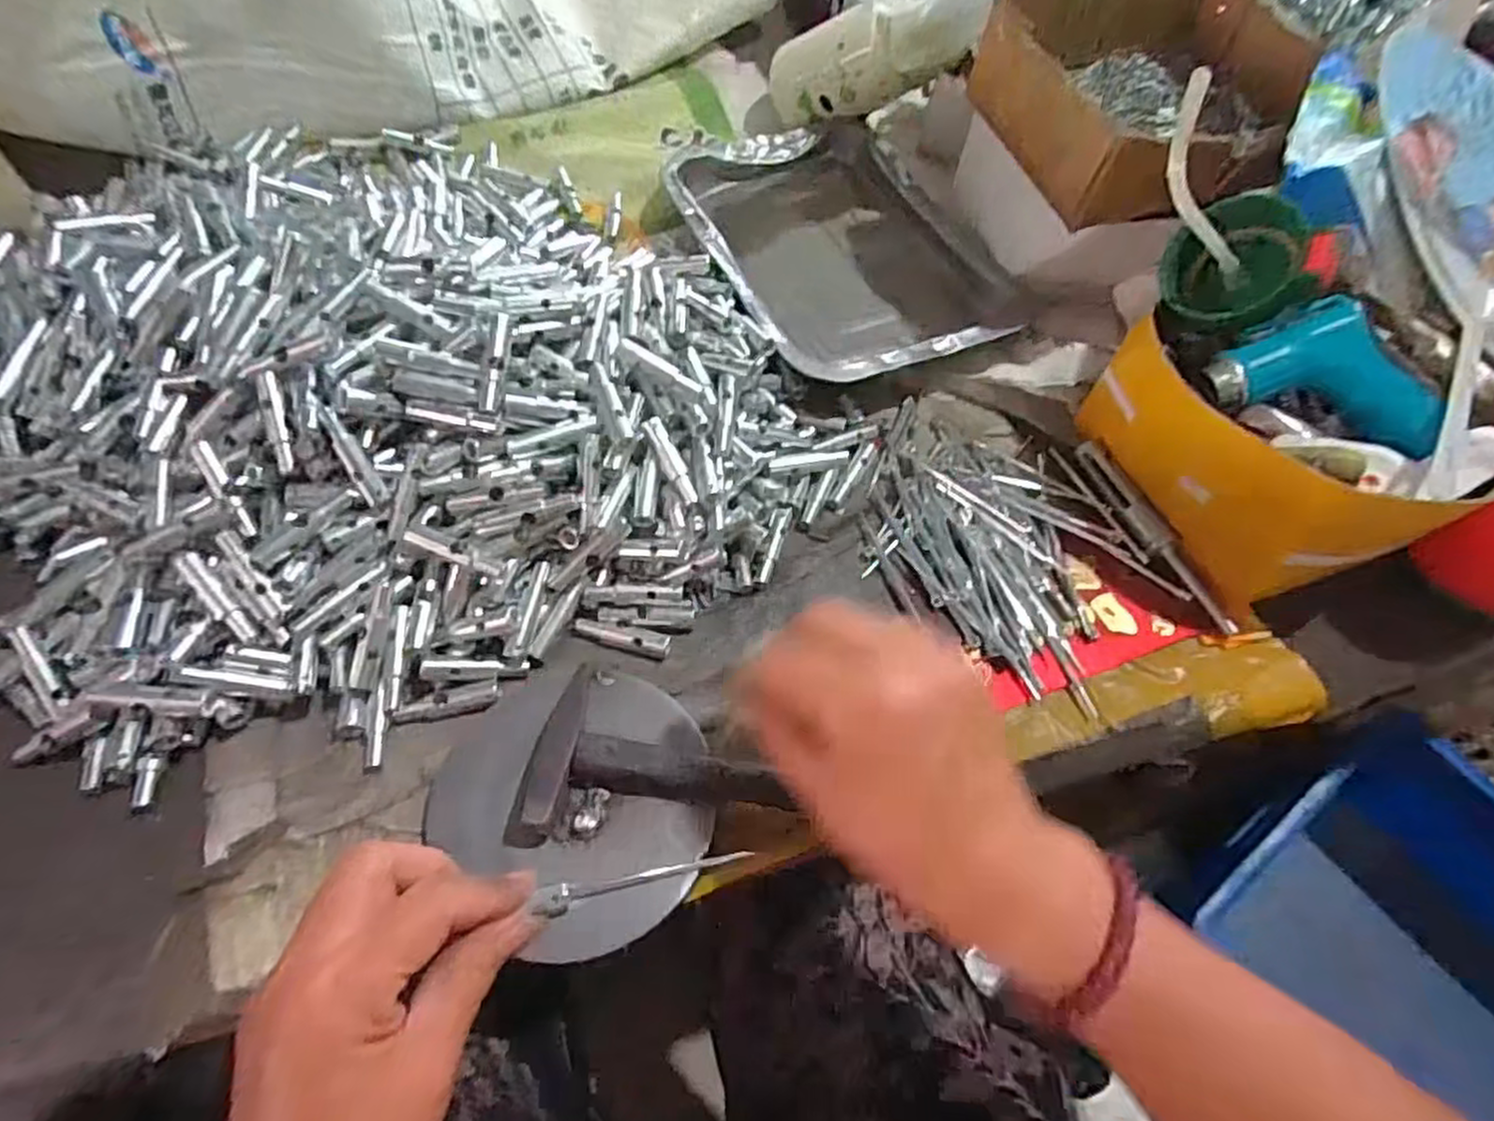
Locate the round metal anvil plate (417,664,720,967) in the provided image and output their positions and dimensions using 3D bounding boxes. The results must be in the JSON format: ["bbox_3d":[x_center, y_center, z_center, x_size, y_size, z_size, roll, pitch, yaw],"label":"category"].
[{"bbox_3d":[-0.075,0.106,0.343,0.128,0.018,0.115,39,66,16],"label":"round metal anvil plate"}]

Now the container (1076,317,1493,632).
[{"bbox_3d":[0.296,-0.068,0.416,0.142,0.088,0.168,-25,66,-16],"label":"container"}]

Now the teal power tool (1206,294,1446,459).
[{"bbox_3d":[0.299,-0.098,0.381,0.105,0.035,0.065,22,63,8],"label":"teal power tool"}]

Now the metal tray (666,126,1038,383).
[{"bbox_3d":[0.065,-0.227,0.538,0.192,0.046,0.265,-21,65,-14],"label":"metal tray"}]

